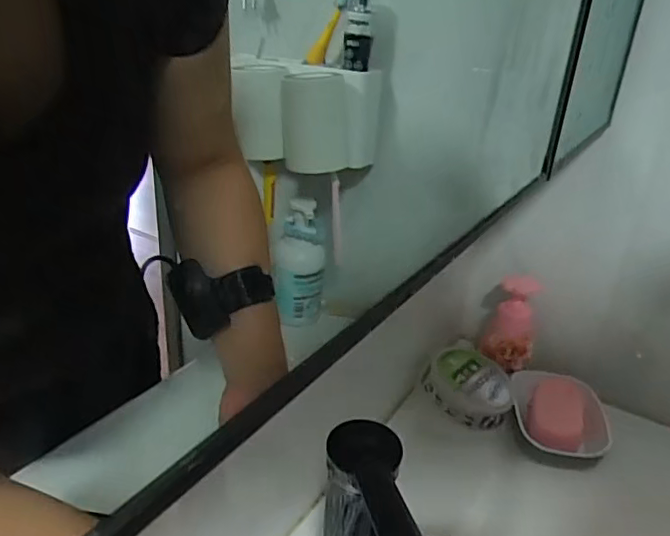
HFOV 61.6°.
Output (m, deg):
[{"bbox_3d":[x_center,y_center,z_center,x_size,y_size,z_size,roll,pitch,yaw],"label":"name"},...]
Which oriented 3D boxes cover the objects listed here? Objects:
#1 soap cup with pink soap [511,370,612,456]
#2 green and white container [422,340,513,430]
[{"bbox_3d":[0.241,0.155,0.612,0.092,0.038,0.114,10,27,12],"label":"soap cup with pink soap"},{"bbox_3d":[0.146,0.128,0.620,0.091,0.035,0.099,30,41,11],"label":"green and white container"}]

